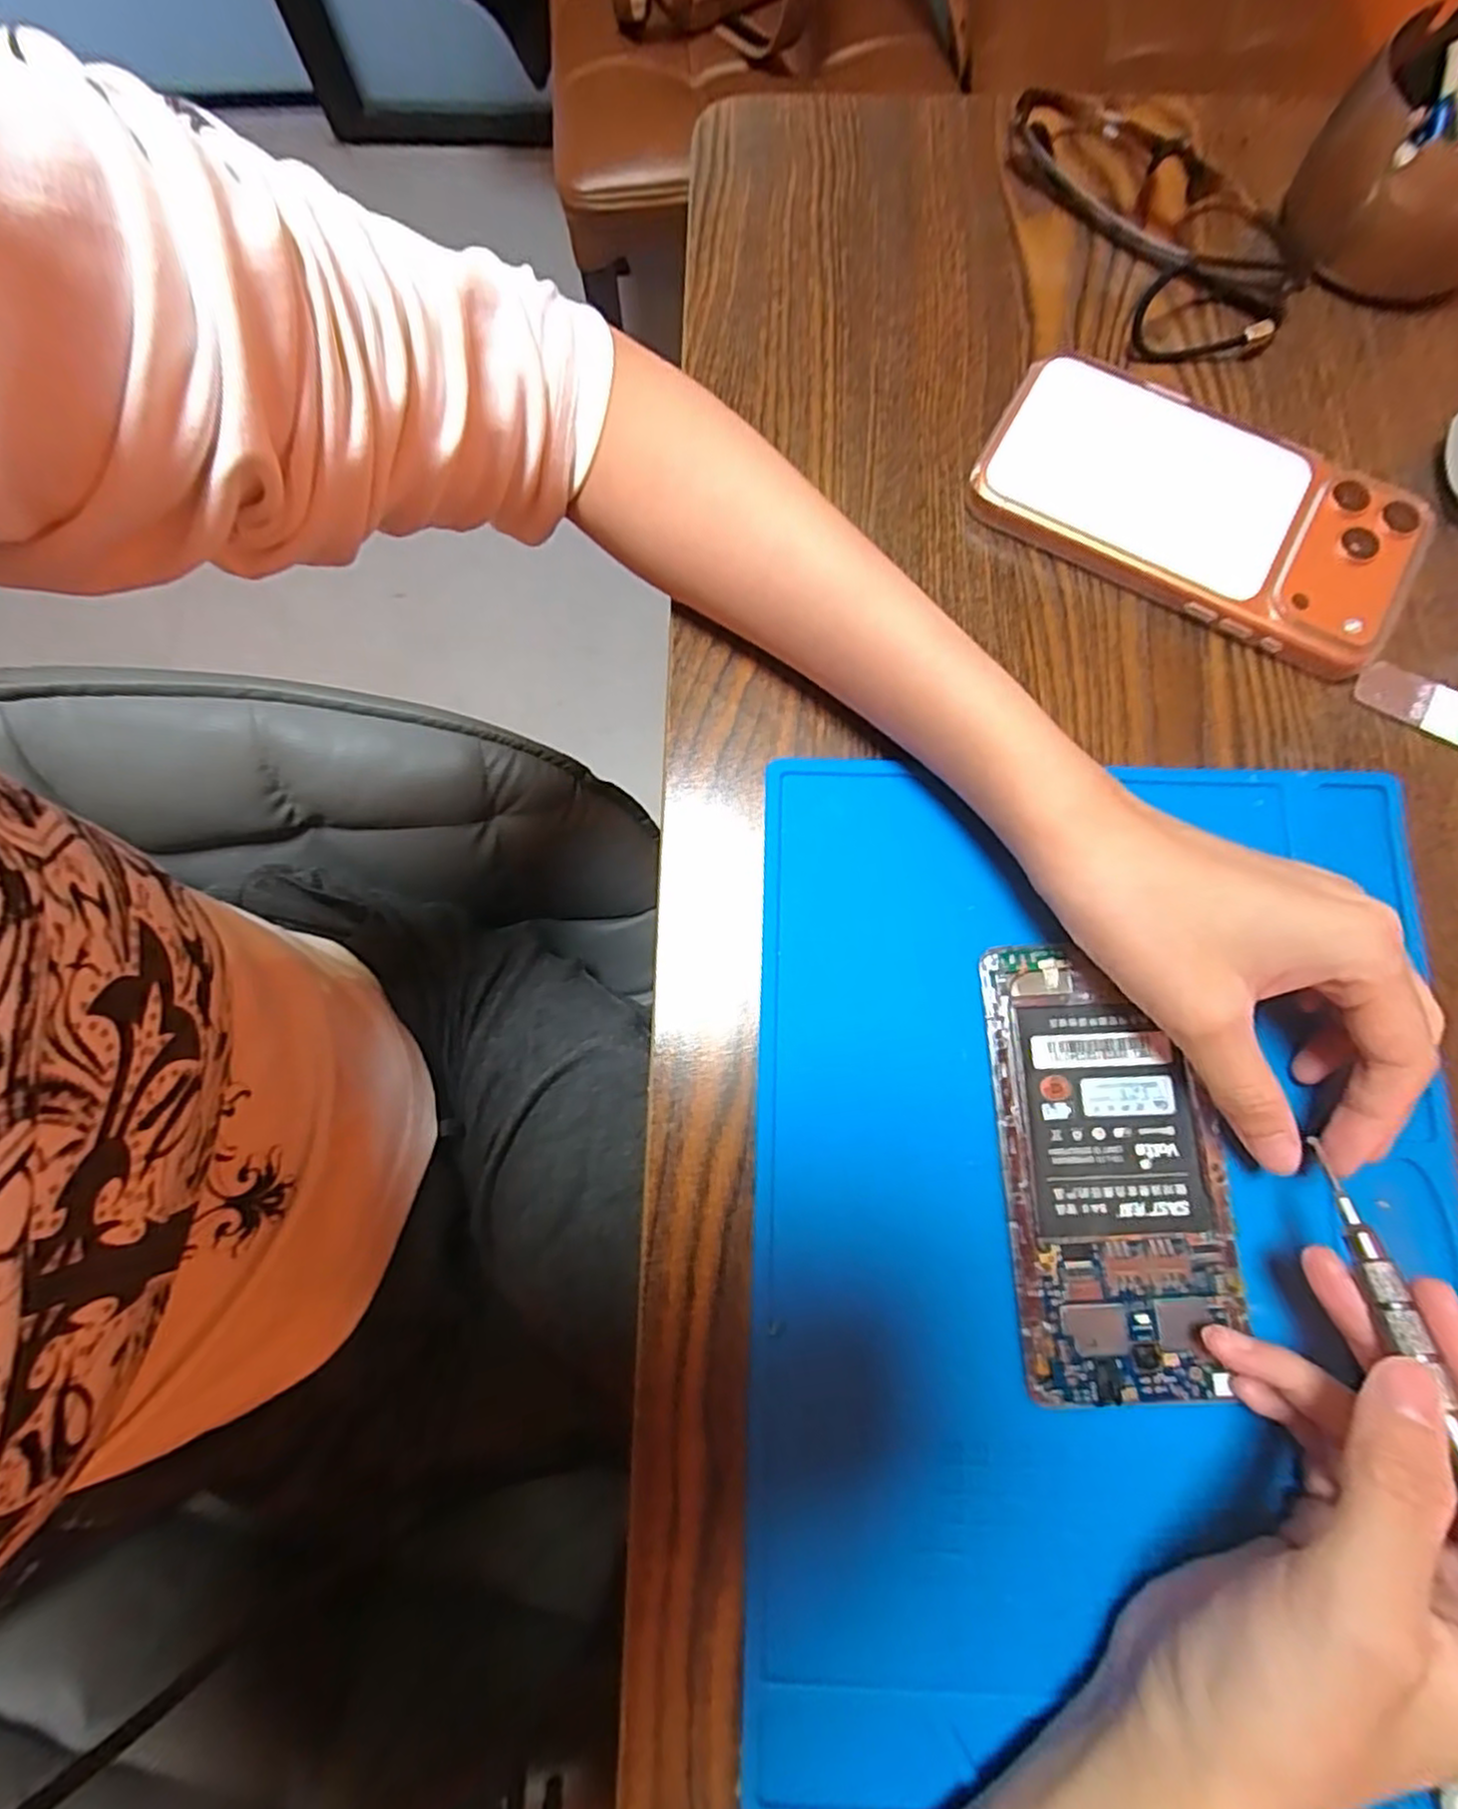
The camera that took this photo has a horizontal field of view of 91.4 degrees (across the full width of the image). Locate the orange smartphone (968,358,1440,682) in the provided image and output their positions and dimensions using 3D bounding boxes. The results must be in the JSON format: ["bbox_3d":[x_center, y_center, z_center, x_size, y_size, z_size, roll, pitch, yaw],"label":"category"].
[{"bbox_3d":[0.182,-0.155,0.278,0.162,0.016,0.079,30,80,6],"label":"orange smartphone"}]

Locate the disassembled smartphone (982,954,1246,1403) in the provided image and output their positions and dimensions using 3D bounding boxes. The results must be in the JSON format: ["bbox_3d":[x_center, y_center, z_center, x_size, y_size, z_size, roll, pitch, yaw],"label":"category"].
[{"bbox_3d":[0.123,0.083,0.232,0.069,0.005,0.139,-7,78,-1],"label":"disassembled smartphone"}]

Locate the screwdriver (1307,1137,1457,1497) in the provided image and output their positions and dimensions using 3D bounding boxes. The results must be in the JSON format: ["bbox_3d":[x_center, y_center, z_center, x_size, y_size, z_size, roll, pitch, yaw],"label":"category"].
[{"bbox_3d":[0.175,0.114,0.180,0.009,0.008,0.099,-3,58,0],"label":"screwdriver"}]

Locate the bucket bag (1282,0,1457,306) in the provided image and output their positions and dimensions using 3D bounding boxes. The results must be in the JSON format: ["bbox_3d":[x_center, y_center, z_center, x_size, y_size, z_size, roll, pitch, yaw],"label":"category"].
[{"bbox_3d":[0.285,-0.302,0.288,0.083,0.048,0.086,33,81,7],"label":"bucket bag"}]

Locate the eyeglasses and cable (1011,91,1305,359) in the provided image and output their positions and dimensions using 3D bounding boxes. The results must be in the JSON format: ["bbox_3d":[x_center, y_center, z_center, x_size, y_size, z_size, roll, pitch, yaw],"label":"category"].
[{"bbox_3d":[0.189,-0.297,0.301,0.084,0.026,0.144,-23,79,-4],"label":"eyeglasses and cable"}]

